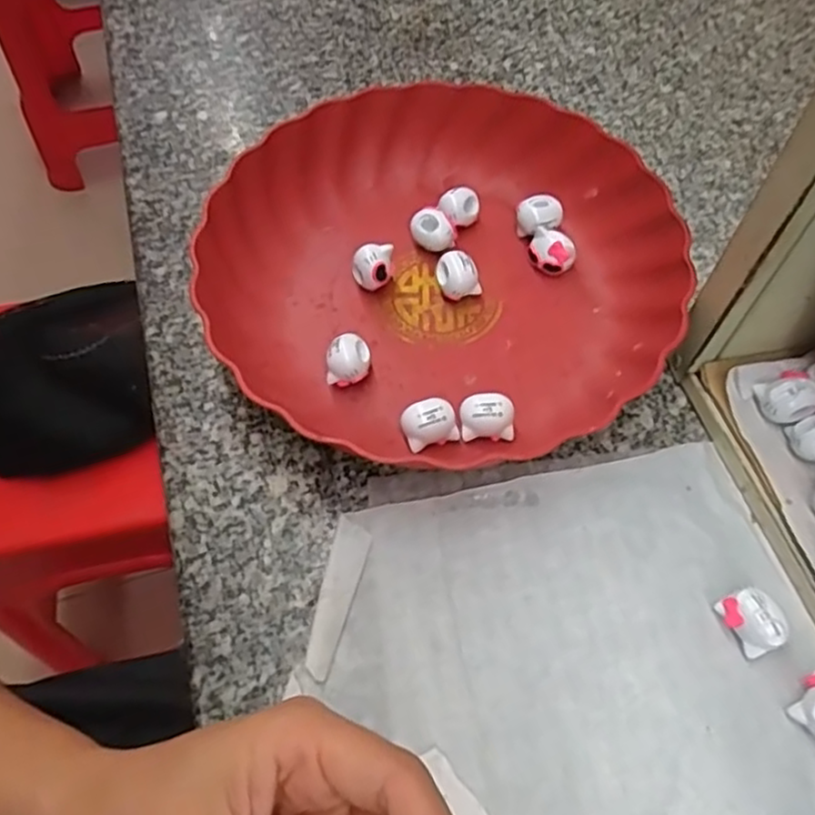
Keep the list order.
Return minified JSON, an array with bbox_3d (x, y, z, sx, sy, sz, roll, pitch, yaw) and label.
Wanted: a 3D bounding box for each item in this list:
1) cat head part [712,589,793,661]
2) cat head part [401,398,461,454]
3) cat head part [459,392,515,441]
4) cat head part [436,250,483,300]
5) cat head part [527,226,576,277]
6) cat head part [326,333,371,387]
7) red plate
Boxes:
[{"bbox_3d":[0.142,0.088,0.279,0.018,0.019,0.024,-25,62,-14],"label":"cat head part"},{"bbox_3d":[0.010,0.010,0.325,0.025,0.023,0.019,-22,62,-13],"label":"cat head part"},{"bbox_3d":[0.038,0.006,0.325,0.025,0.023,0.017,-4,59,-3],"label":"cat head part"},{"bbox_3d":[0.028,-0.070,0.372,0.024,0.023,0.021,4,59,3],"label":"cat head part"},{"bbox_3d":[0.080,-0.085,0.379,0.025,0.023,0.019,17,61,10],"label":"cat head part"},{"bbox_3d":[-0.030,-0.022,0.346,0.021,0.020,0.023,4,59,2],"label":"cat head part"},{"bbox_3d":[0.018,-0.081,0.367,0.233,0.049,0.225,0,59,0],"label":"red plate"}]

